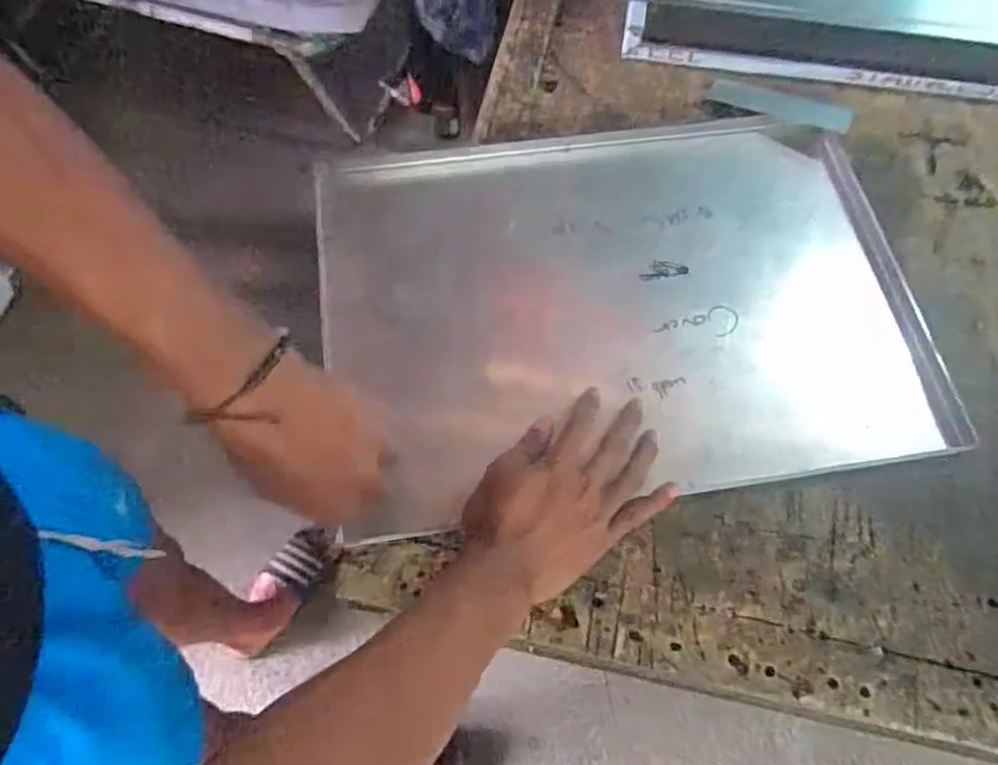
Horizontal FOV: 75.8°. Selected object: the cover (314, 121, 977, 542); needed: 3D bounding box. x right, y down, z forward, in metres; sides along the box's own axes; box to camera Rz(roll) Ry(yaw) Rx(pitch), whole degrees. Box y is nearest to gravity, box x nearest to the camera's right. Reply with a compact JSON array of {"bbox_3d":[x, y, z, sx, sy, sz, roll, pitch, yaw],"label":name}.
[{"bbox_3d":[0.100,-0.074,0.558,0.485,0.041,0.345,-7,72,-5],"label":"cover"}]

